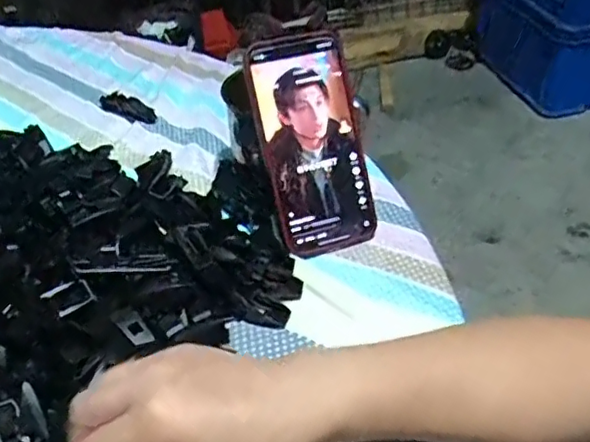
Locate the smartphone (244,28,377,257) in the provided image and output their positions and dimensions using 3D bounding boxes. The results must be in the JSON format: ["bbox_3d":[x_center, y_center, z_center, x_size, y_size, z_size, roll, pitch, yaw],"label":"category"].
[{"bbox_3d":[0.013,-0.058,0.449,0.072,0.160,0.013,-14,8,-13],"label":"smartphone"}]

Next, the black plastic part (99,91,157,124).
[{"bbox_3d":[-0.176,-0.120,0.626,0.074,0.015,0.022,22,48,27],"label":"black plastic part"}]

